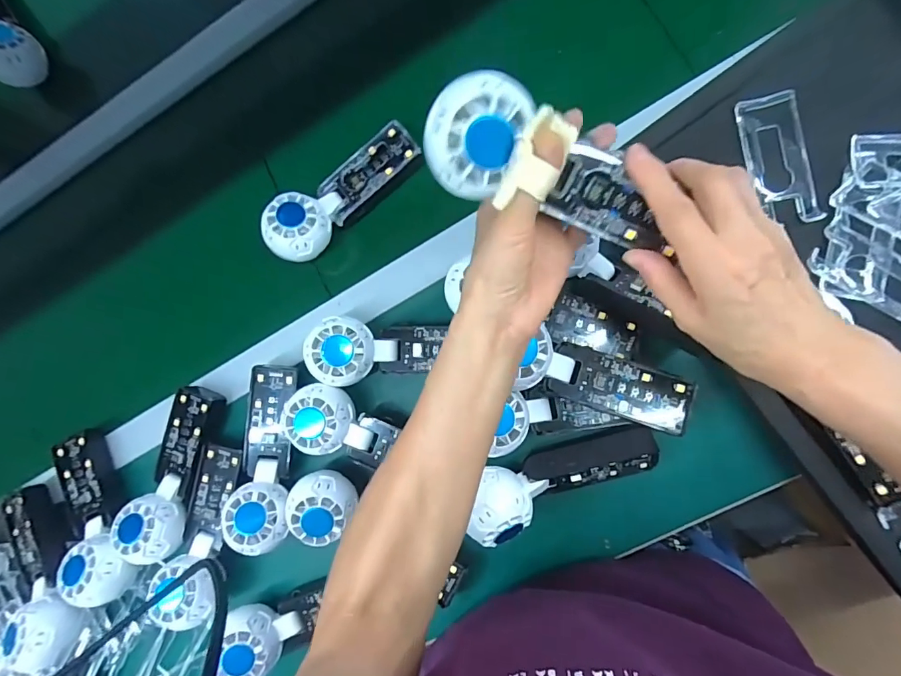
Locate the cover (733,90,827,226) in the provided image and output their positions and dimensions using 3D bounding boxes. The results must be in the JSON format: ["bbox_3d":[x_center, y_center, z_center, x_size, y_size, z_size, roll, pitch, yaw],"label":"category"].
[{"bbox_3d":[0.264,-0.144,0.363,0.044,0.008,0.107,-10,83,6],"label":"cover"}]

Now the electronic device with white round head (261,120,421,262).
[{"bbox_3d":[-0.104,-0.141,0.424,0.163,0.036,0.050,-43,81,1],"label":"electronic device with white round head"}]

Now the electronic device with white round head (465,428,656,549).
[{"bbox_3d":[0.089,0.116,0.371,0.159,0.034,0.052,-26,82,3],"label":"electronic device with white round head"}]

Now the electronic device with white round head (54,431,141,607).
[{"bbox_3d":[-0.356,0.177,0.455,0.059,0.041,0.166,-29,67,3],"label":"electronic device with white round head"}]

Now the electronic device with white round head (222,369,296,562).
[{"bbox_3d":[-0.171,0.110,0.418,0.059,0.038,0.167,3,84,7],"label":"electronic device with white round head"}]

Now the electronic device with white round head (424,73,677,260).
[{"bbox_3d":[0.061,-0.096,0.261,0.156,0.033,0.064,14,117,-16],"label":"electronic device with white round head"}]

